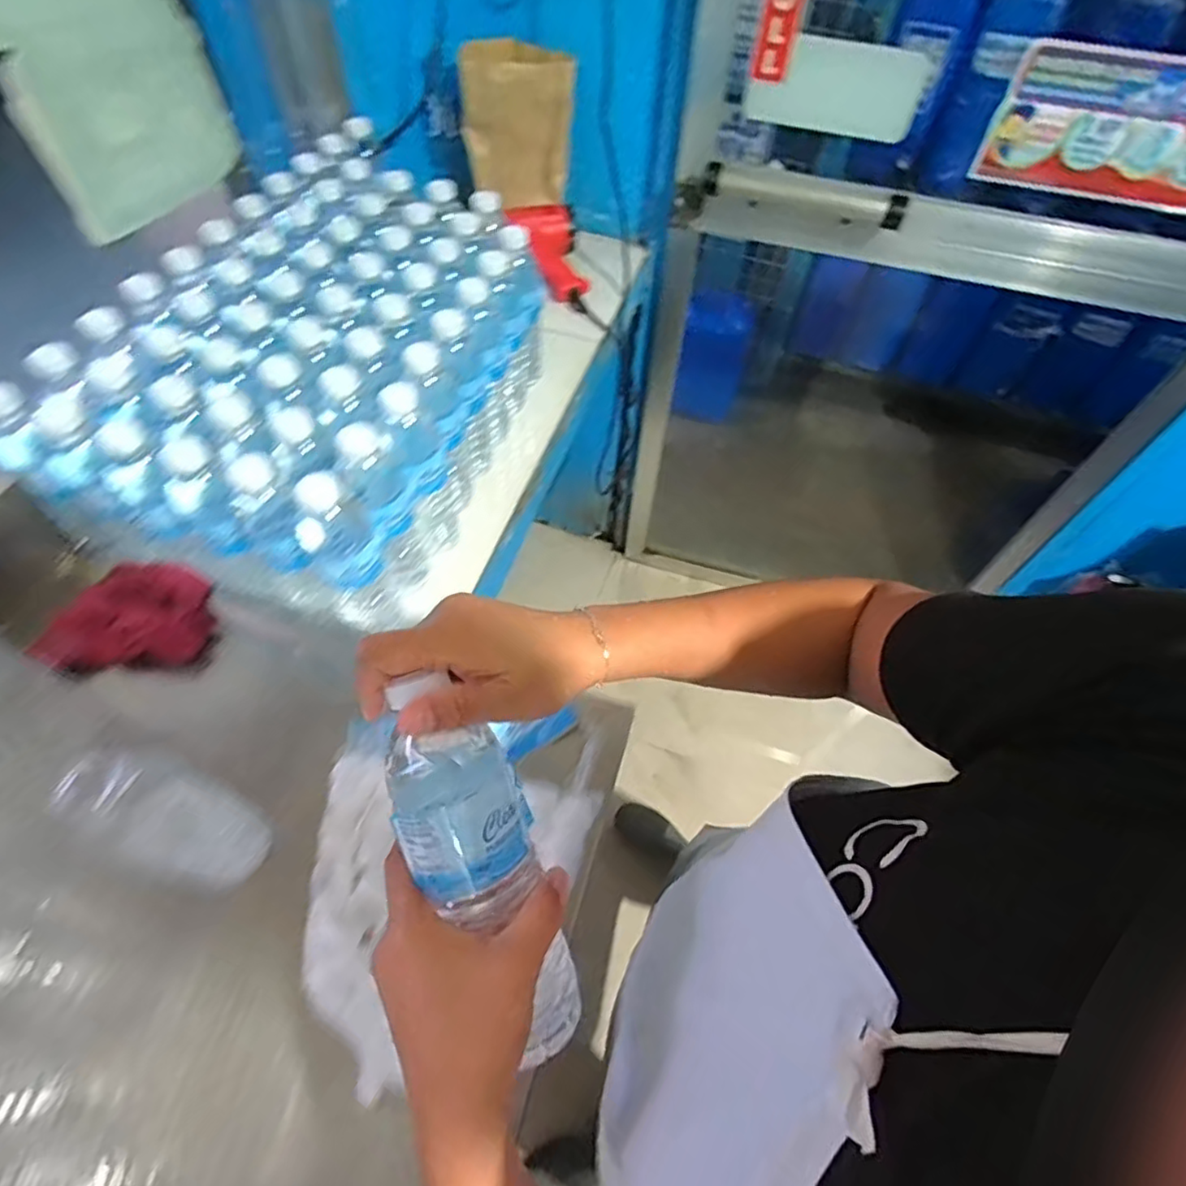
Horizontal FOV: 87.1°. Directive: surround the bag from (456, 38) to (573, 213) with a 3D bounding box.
[{"bbox_3d":[-0.119,-0.741,1.000,0.169,0.217,0.030,6,56,0],"label":"bag"}]

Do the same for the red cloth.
[{"bbox_3d":[-0.431,0.025,0.591,0.120,0.073,0.104,-20,59,-16],"label":"red cloth"}]

